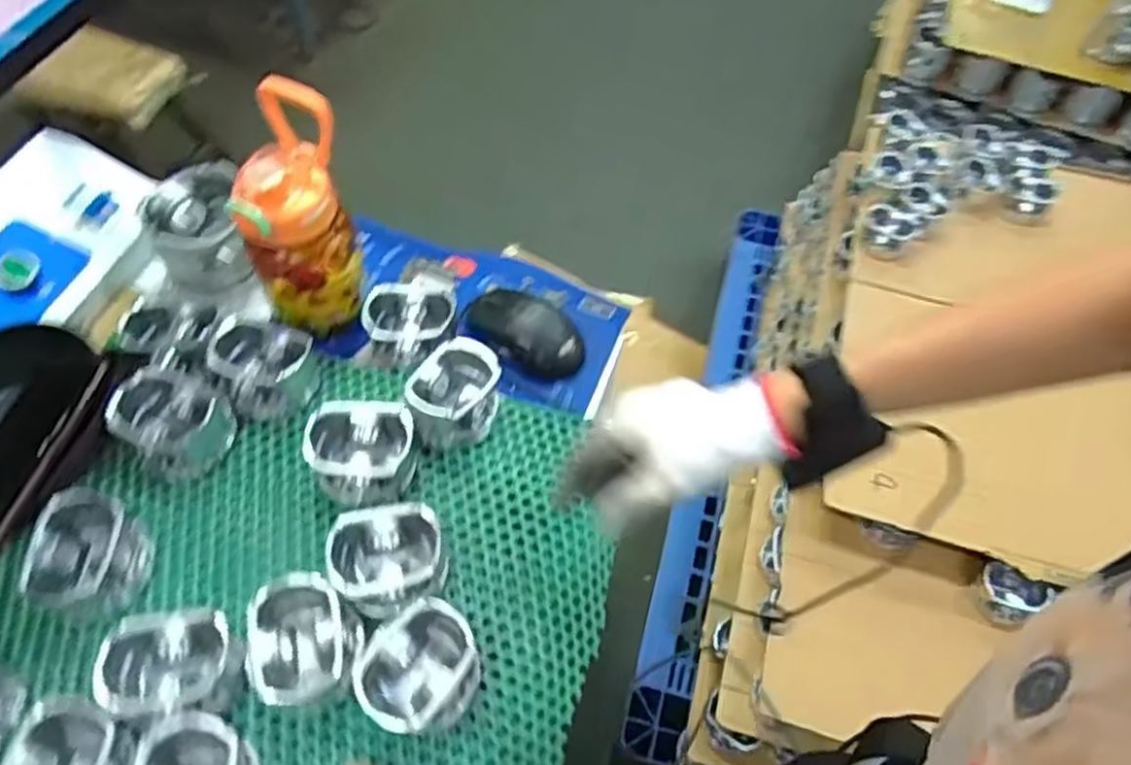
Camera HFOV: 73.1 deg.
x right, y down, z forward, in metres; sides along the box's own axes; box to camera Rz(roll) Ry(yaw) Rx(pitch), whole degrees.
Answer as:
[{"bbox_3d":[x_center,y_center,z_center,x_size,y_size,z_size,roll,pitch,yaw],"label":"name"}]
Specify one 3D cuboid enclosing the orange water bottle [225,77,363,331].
[{"bbox_3d":[-0.212,-0.123,0.601,0.078,0.179,0.082,2,58,-2],"label":"orange water bottle"}]

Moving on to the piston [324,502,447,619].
[{"bbox_3d":[-0.121,0.124,0.524,0.072,0.053,0.064,-8,59,-7],"label":"piston"}]

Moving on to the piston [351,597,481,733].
[{"bbox_3d":[-0.092,0.185,0.487,0.075,0.045,0.063,-38,67,-23],"label":"piston"}]

